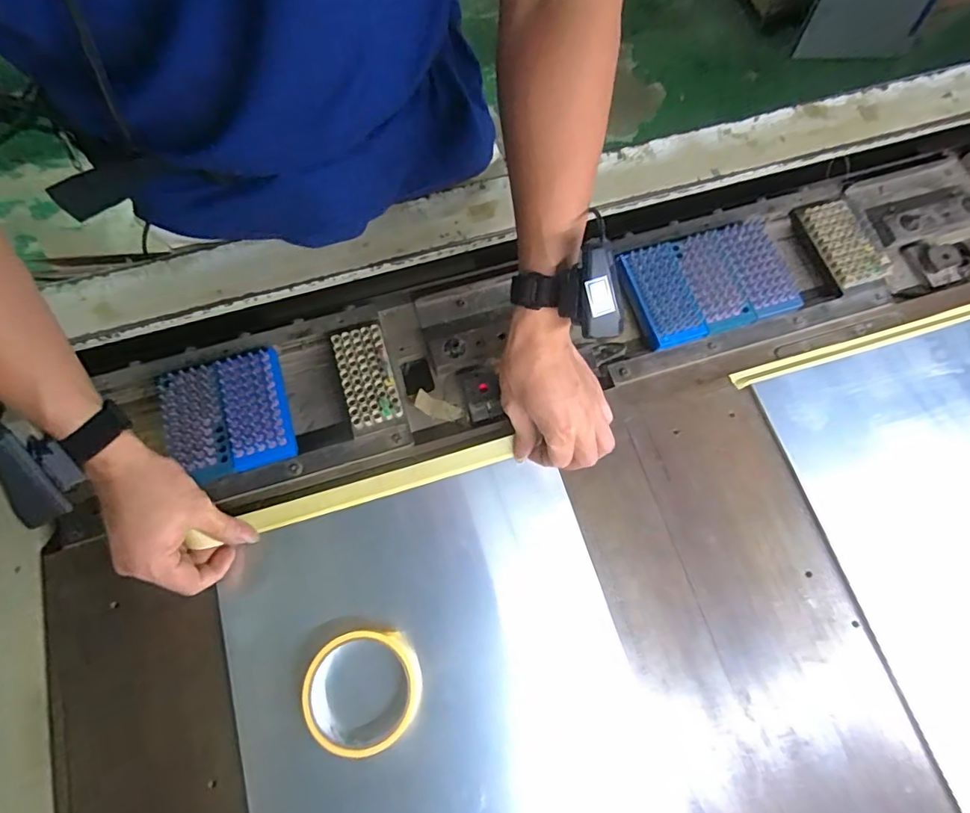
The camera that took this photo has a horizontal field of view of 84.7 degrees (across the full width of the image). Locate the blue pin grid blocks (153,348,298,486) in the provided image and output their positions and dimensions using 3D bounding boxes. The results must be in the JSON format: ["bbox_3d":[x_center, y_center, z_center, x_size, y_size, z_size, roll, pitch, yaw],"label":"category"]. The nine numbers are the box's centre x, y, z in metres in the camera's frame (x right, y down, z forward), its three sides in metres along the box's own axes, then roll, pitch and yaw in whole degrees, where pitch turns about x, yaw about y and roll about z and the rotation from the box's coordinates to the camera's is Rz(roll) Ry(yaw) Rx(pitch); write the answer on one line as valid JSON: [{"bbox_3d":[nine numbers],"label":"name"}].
[{"bbox_3d":[-0.245,0.010,0.510,0.104,0.035,0.108,-19,73,-7],"label":"blue pin grid blocks"}]

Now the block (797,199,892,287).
[{"bbox_3d":[0.404,-0.182,0.605,0.057,0.029,0.102,-17,73,-6],"label":"block"}]

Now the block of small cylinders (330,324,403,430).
[{"bbox_3d":[-0.119,-0.030,0.537,0.050,0.017,0.101,-16,72,-6],"label":"block of small cylinders"}]

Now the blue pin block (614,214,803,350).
[{"bbox_3d":[0.239,-0.133,0.578,0.169,0.025,0.113,-16,73,-6],"label":"blue pin block"}]

